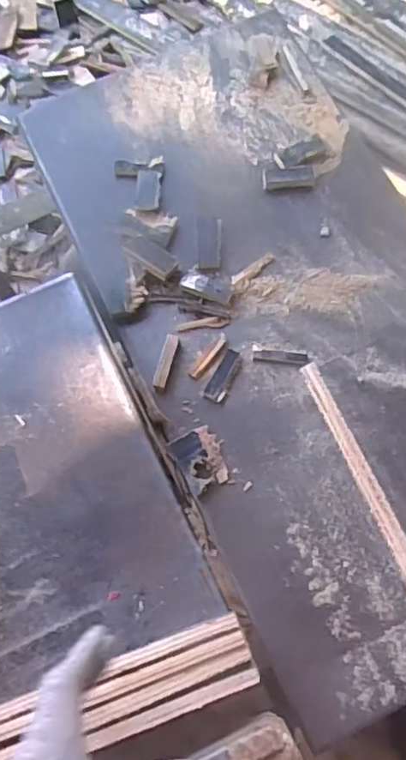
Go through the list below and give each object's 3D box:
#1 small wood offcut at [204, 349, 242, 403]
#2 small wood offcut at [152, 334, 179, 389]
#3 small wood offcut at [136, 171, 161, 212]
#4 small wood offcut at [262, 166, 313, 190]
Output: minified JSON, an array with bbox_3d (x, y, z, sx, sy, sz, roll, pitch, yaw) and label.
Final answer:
[{"bbox_3d":[0.023,-0.004,0.679,0.022,0.005,0.061,25,71,10],"label":"small wood offcut"},{"bbox_3d":[-0.041,-0.022,0.679,0.015,0.012,0.064,13,70,6],"label":"small wood offcut"},{"bbox_3d":[-0.065,-0.227,0.744,0.029,0.019,0.059,0,69,1],"label":"small wood offcut"},{"bbox_3d":[0.105,-0.247,0.749,0.062,0.014,0.026,1,69,1],"label":"small wood offcut"}]

